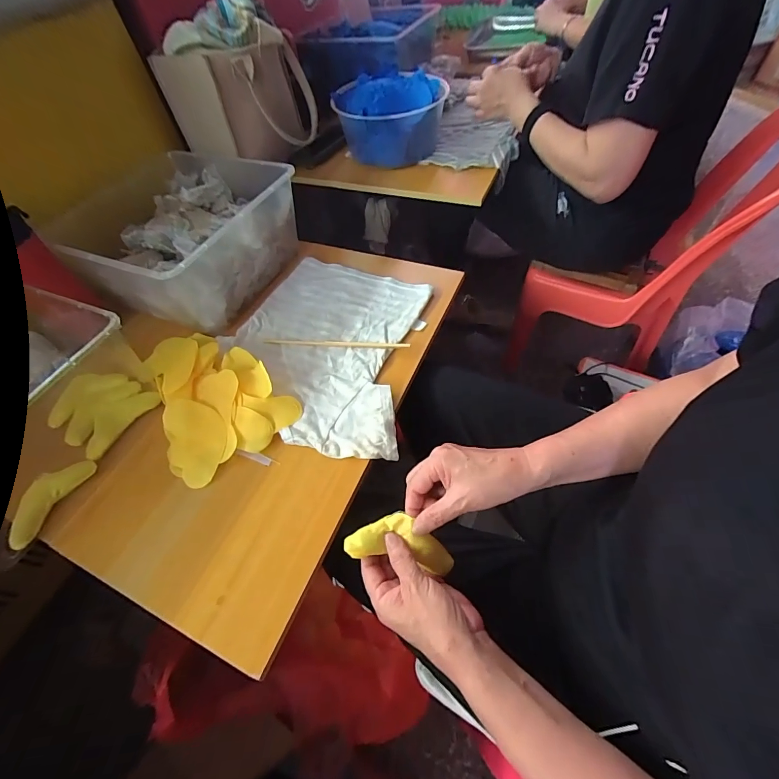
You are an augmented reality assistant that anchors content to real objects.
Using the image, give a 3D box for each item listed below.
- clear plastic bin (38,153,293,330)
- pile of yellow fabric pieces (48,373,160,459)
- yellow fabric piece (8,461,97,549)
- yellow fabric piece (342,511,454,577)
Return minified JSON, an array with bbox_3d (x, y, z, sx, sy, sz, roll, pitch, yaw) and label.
[{"bbox_3d":[-0.329,-0.252,0.631,0.277,0.137,0.302,17,58,17],"label":"clear plastic bin"},{"bbox_3d":[-0.404,0.024,0.520,0.130,0.014,0.105,23,60,20],"label":"pile of yellow fabric pieces"},{"bbox_3d":[-0.409,0.128,0.448,0.044,0.016,0.107,20,59,19],"label":"yellow fabric piece"},{"bbox_3d":[0.014,0.150,0.369,0.107,0.039,0.041,16,56,-3],"label":"yellow fabric piece"}]

